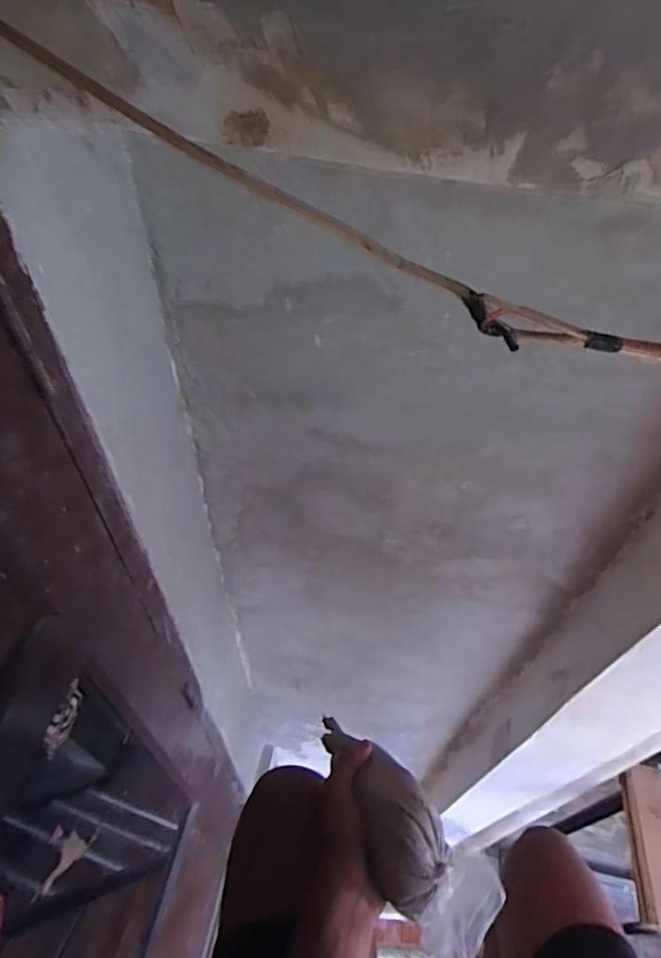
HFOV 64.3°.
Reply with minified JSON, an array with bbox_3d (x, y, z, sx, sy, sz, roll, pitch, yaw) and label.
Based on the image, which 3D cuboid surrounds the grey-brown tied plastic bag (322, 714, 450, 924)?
[{"bbox_3d":[0.040,0.266,0.457,0.060,0.050,0.169,-18,30,-18],"label":"grey-brown tied plastic bag"}]

